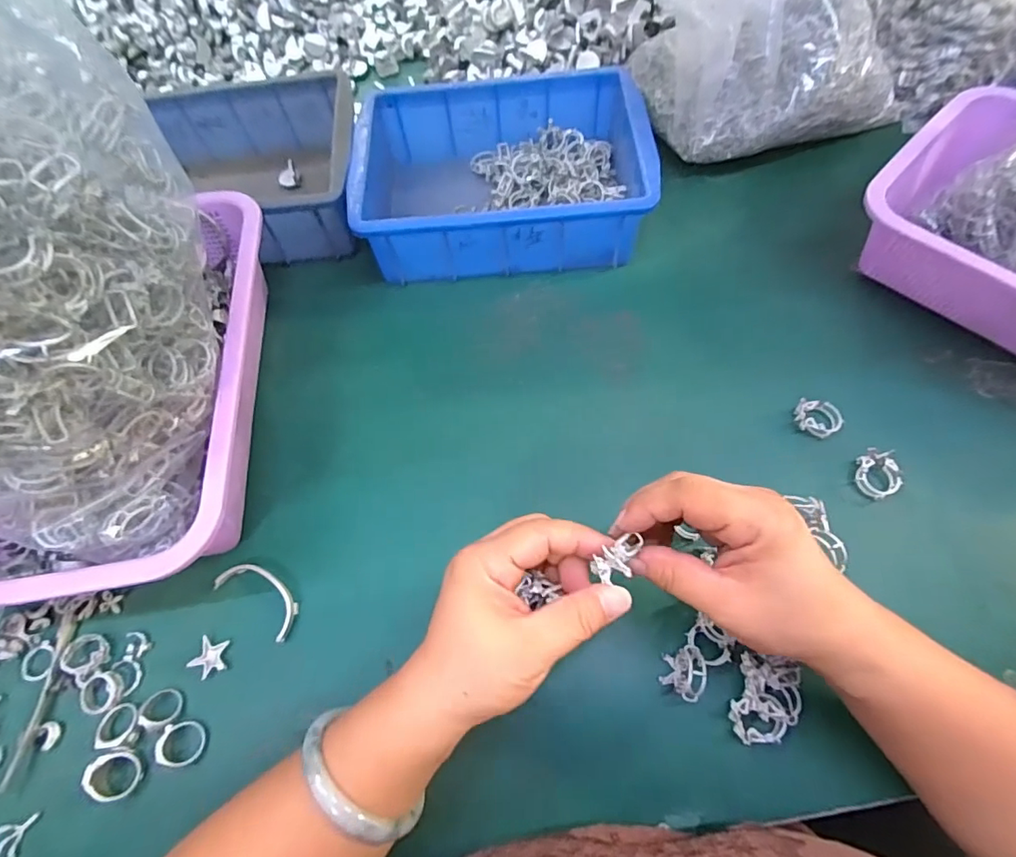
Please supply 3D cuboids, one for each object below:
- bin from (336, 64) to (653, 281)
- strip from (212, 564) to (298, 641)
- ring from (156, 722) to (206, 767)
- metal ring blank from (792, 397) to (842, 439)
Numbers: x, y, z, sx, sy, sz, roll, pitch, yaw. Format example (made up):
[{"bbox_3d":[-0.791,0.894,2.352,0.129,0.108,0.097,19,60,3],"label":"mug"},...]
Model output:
[{"bbox_3d":[-0.006,-0.225,0.437,0.239,0.063,0.166,-3,65,2],"label":"bin"},{"bbox_3d":[-0.164,0.110,0.328,0.065,0.005,0.027,30,70,16],"label":"strip"},{"bbox_3d":[-0.194,0.186,0.291,0.025,0.006,0.023,-1,65,3],"label":"ring"},{"bbox_3d":[0.225,-0.008,0.358,0.033,0.010,0.027,0,65,3],"label":"metal ring blank"}]

